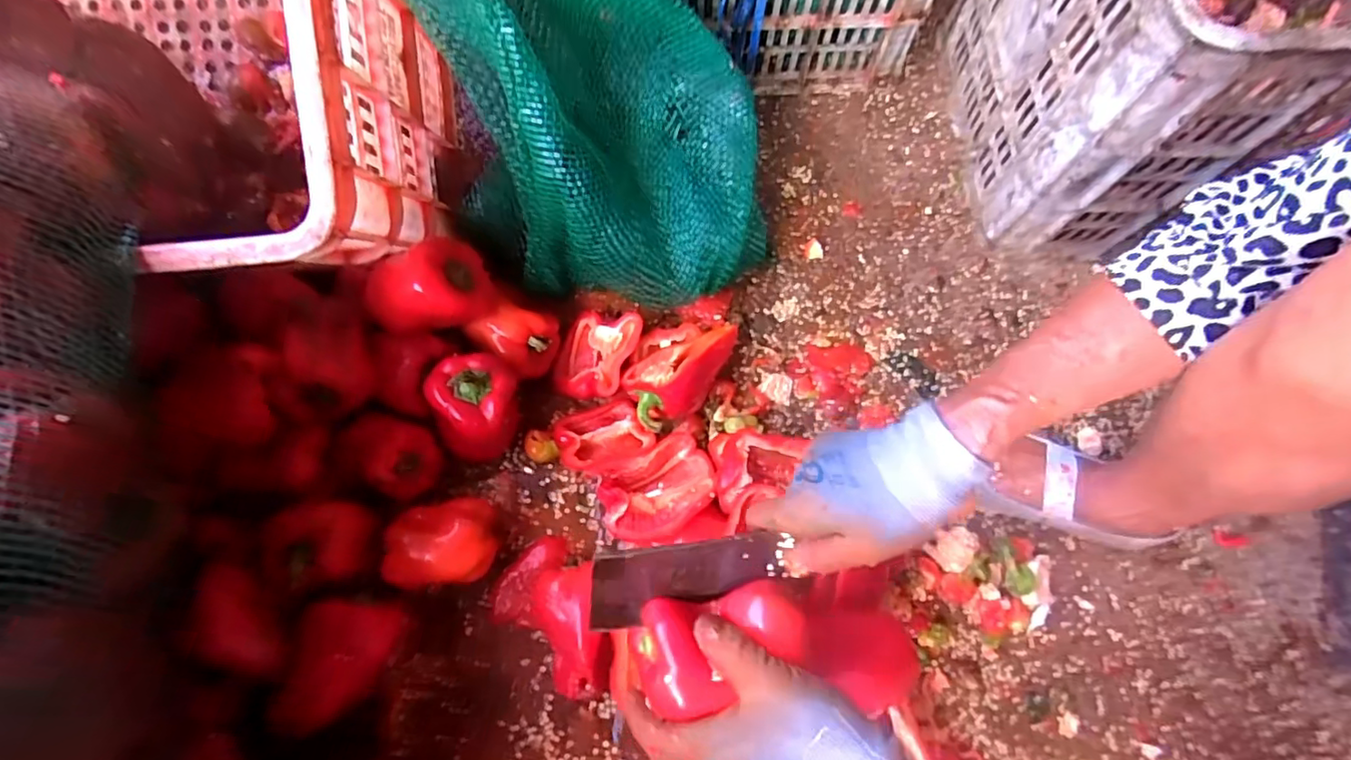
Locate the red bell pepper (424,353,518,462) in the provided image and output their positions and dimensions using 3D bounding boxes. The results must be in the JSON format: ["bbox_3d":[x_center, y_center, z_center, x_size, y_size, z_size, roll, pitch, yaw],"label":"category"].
[{"bbox_3d":[-0.180,0.032,0.534,0.077,0.093,0.098,-4,73,-3],"label":"red bell pepper"}]

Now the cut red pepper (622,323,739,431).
[{"bbox_3d":[0.003,-0.013,0.578,0.072,0.069,0.136,36,73,10],"label":"cut red pepper"}]

